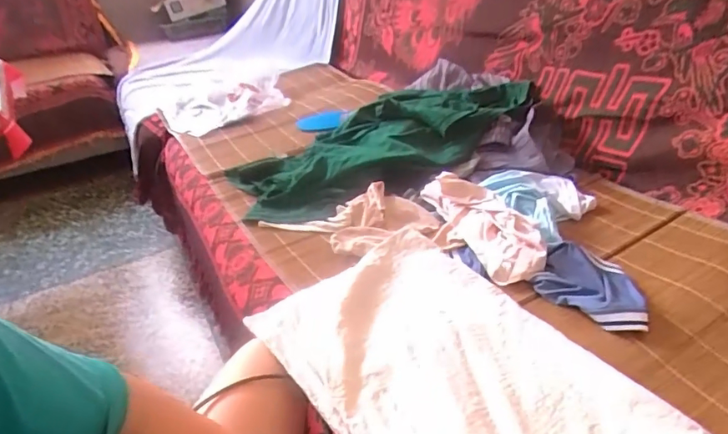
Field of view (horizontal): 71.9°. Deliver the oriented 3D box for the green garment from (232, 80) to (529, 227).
[{"bbox_3d":[0.017,-0.160,1.019,0.570,0.092,0.360,-26,36,-30],"label":"green garment"}]

